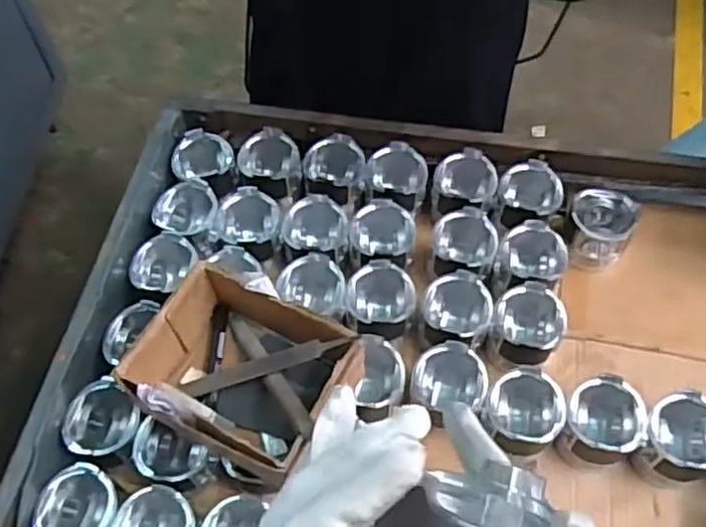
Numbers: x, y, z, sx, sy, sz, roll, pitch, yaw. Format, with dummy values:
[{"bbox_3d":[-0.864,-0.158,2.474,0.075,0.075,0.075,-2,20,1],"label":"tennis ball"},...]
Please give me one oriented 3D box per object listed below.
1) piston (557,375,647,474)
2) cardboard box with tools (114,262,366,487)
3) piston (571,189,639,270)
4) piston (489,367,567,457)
[{"bbox_3d":[0.280,0.186,0.771,0.085,0.093,0.085,0,58,0],"label":"piston"},{"bbox_3d":[-0.109,0.121,0.715,0.201,0.125,0.159,23,61,14],"label":"cardboard box with tools"},{"bbox_3d":[0.328,-0.044,0.919,0.080,0.077,0.081,12,59,8],"label":"piston"},{"bbox_3d":[0.192,0.173,0.779,0.087,0.083,0.081,-31,63,-17],"label":"piston"}]

